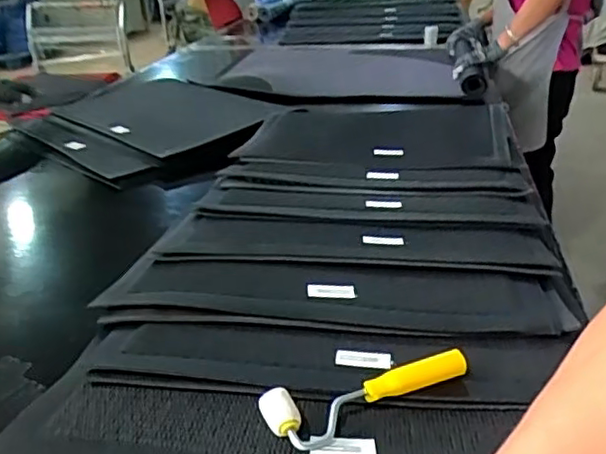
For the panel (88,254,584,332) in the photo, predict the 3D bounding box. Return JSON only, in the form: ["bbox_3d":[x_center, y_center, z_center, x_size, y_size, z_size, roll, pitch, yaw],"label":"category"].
[{"bbox_3d":[0.037,0.066,0.685,0.483,0.017,0.115,2,26,8],"label":"panel"}]

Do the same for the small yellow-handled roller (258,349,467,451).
[{"bbox_3d":[0.059,0.140,0.513,0.184,0.027,0.047,-10,27,-16],"label":"small yellow-handled roller"}]

